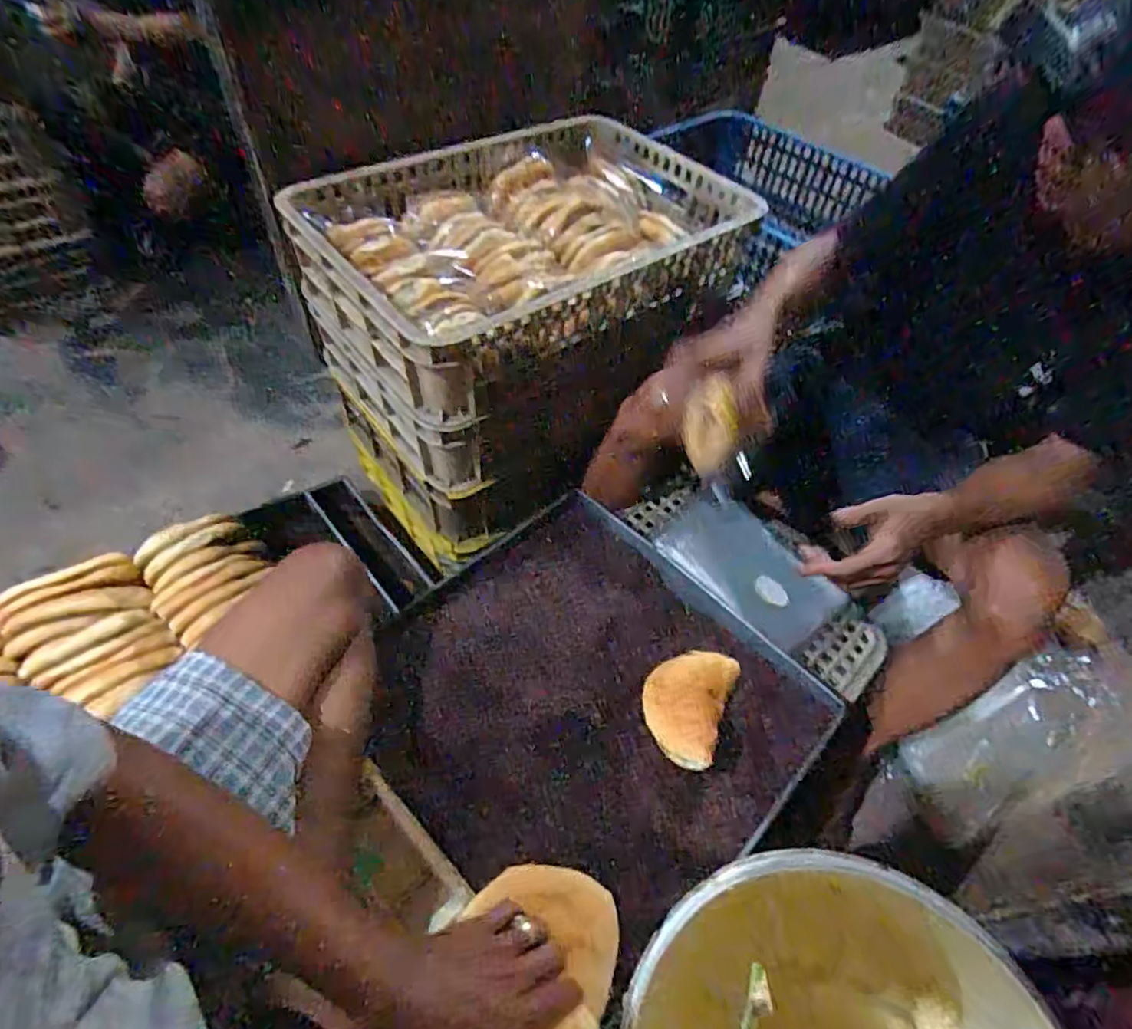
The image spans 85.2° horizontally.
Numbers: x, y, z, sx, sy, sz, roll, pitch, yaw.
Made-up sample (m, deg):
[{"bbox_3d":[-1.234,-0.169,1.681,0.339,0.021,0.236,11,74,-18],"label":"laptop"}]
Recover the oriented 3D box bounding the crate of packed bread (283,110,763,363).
[{"bbox_3d":[-0.051,-0.433,0.928,0.623,0.104,0.434,-30,59,-25],"label":"crate of packed bread"}]

